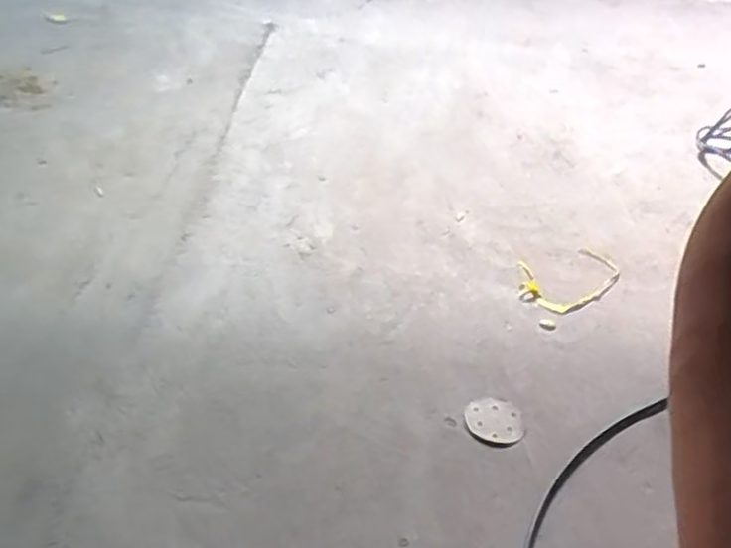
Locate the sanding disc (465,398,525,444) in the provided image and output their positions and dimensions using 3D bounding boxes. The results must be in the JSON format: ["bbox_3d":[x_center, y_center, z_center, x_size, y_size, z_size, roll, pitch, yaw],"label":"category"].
[{"bbox_3d":[0.248,0.279,1.342,0.112,0.009,0.102,3,36,-2],"label":"sanding disc"}]

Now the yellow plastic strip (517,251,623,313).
[{"bbox_3d":[0.508,0.012,1.753,0.331,0.019,0.208,-11,38,-24],"label":"yellow plastic strip"}]

